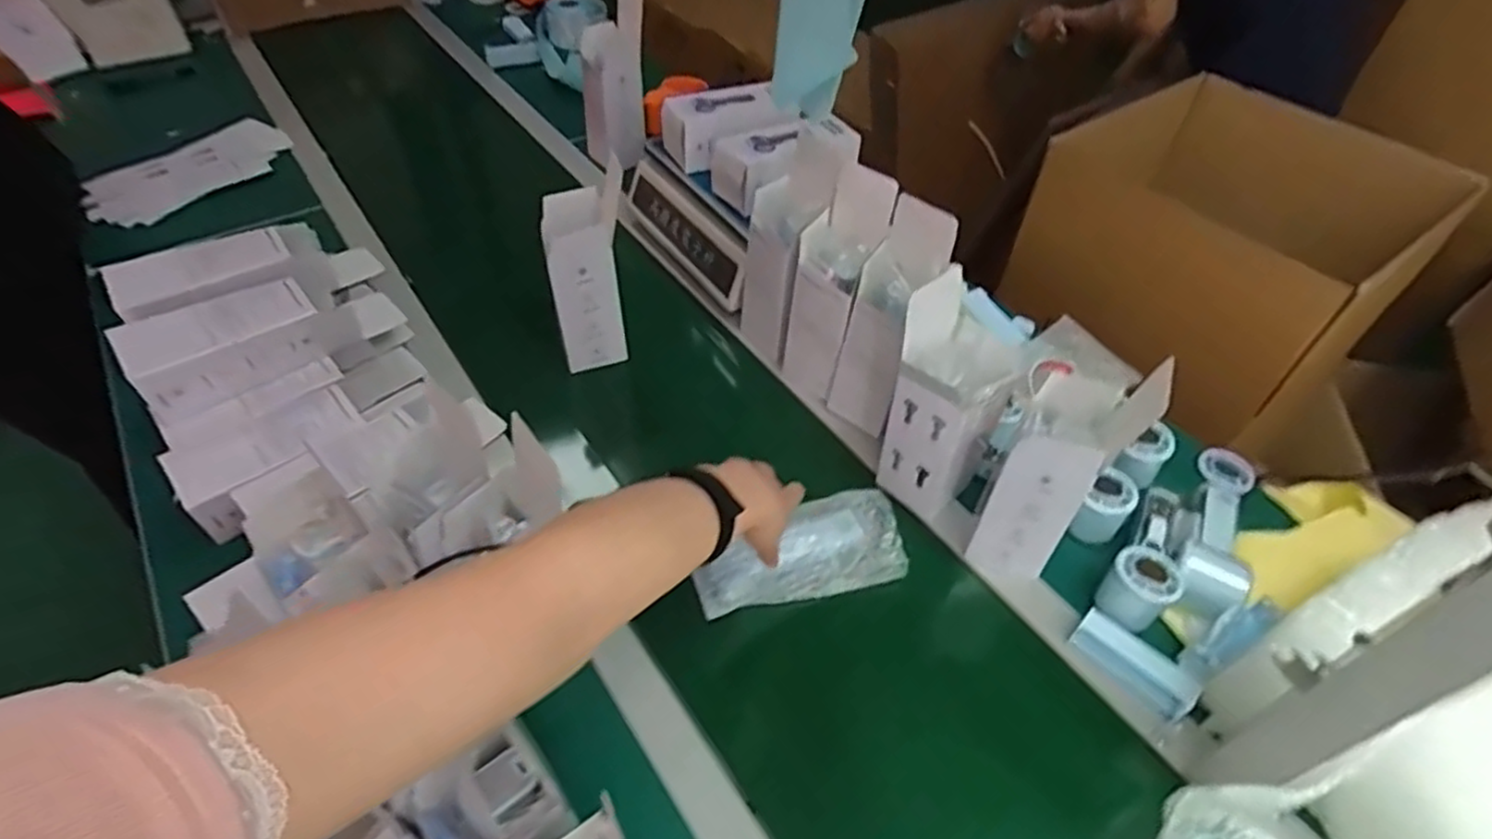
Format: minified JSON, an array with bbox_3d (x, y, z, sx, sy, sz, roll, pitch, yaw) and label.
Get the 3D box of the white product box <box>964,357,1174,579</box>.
[{"bbox_3d":[0.270,0.049,0.654,0.086,0.204,0.088,29,54,22],"label":"white product box"}]

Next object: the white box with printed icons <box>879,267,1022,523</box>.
[{"bbox_3d":[0.188,-0.016,0.697,0.087,0.228,0.079,37,57,27],"label":"white box with printed icons"}]

